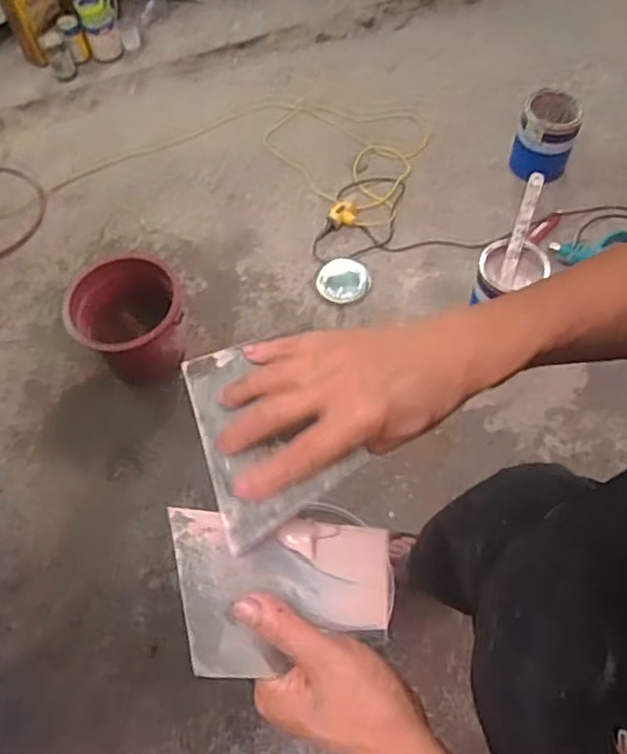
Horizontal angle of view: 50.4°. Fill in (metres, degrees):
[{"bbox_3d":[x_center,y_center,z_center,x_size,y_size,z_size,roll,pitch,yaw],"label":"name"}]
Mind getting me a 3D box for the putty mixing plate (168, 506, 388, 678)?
[{"bbox_3d":[-0.016,0.129,0.399,0.138,0.005,0.095,11,47,-18],"label":"putty mixing plate"}]

